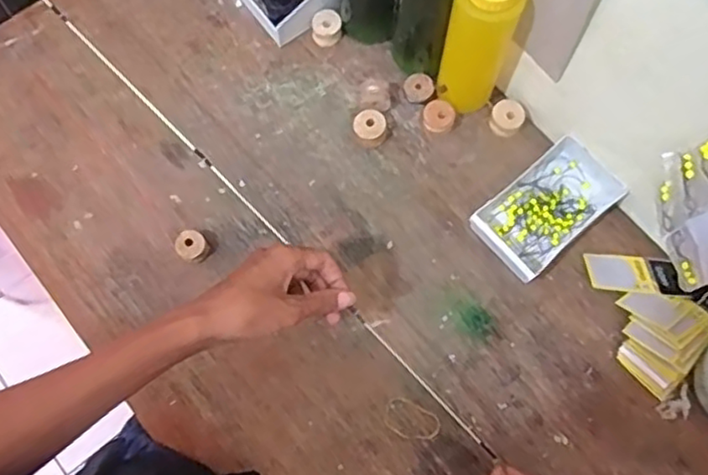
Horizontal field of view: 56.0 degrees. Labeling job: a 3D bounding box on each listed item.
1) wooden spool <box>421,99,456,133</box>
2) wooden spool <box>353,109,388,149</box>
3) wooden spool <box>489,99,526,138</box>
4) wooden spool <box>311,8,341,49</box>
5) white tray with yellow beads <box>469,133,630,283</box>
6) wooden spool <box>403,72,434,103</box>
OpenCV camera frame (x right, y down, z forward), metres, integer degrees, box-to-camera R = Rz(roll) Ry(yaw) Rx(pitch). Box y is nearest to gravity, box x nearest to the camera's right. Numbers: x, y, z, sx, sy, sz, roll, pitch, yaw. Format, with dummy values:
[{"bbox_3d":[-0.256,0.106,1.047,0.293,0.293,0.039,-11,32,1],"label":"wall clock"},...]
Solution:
[{"bbox_3d":[0.089,-0.127,0.708,0.034,0.025,0.031,0,73,0],"label":"wooden spool"},{"bbox_3d":[0.018,-0.115,0.702,0.032,0.027,0.032,0,73,0],"label":"wooden spool"},{"bbox_3d":[0.162,-0.127,0.703,0.033,0.023,0.035,0,73,0],"label":"wooden spool"},{"bbox_3d":[-0.031,-0.231,0.739,0.032,0.028,0.031,0,73,0],"label":"wooden spool"},{"bbox_3d":[0.193,-0.029,0.671,0.145,0.031,0.083,-40,77,-11],"label":"white tray with yellow beads"},{"bbox_3d":[0.069,-0.160,0.718,0.031,0.024,0.031,0,73,0],"label":"wooden spool"}]

